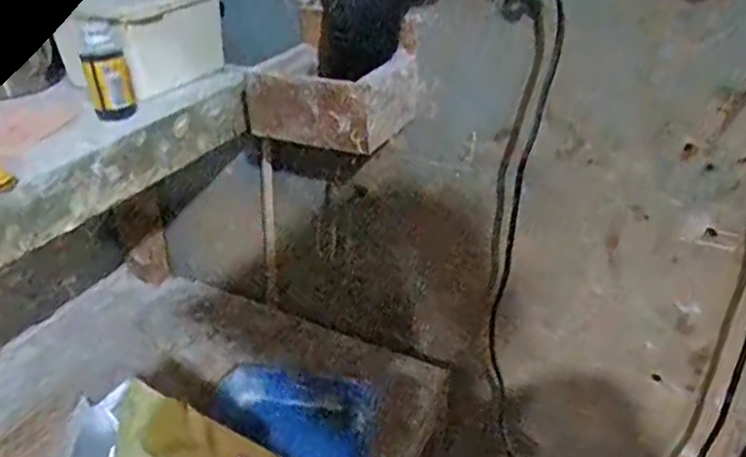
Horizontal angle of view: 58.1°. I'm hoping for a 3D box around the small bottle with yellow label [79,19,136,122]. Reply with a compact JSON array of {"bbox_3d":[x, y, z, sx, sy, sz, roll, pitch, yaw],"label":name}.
[{"bbox_3d":[-0.234,-0.137,0.591,0.035,0.092,0.028,-8,32,-14],"label":"small bottle with yellow label"}]

